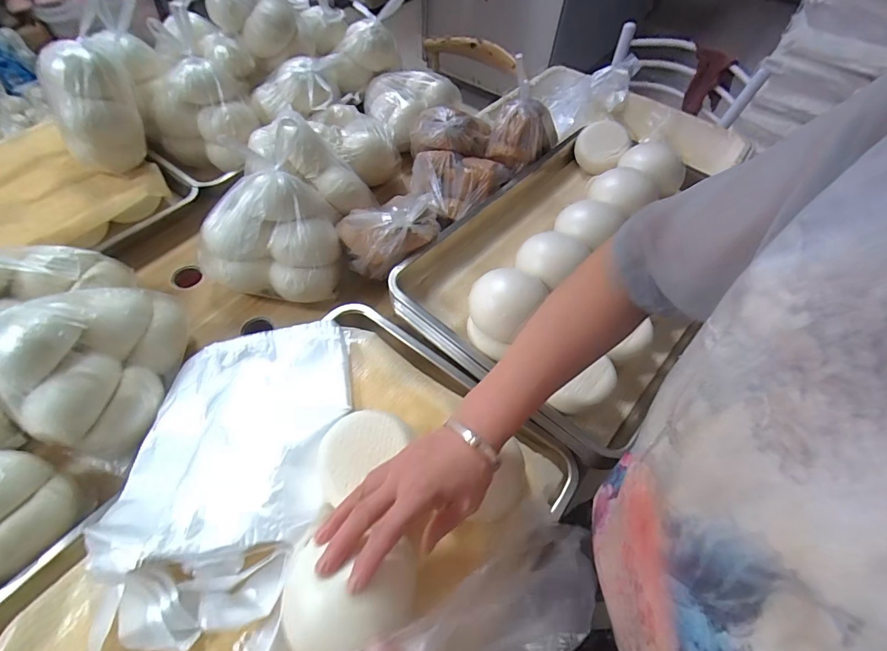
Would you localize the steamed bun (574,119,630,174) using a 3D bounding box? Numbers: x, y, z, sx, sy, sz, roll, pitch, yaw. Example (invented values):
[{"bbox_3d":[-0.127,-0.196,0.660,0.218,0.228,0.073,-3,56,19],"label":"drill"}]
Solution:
[{"bbox_3d":[0.300,-0.341,0.793,0.087,0.058,0.090,2,56,-2],"label":"steamed bun"}]

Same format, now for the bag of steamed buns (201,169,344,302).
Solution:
[{"bbox_3d":[-0.264,-0.137,0.623,0.208,0.129,0.167,-3,56,-6],"label":"bag of steamed buns"}]

